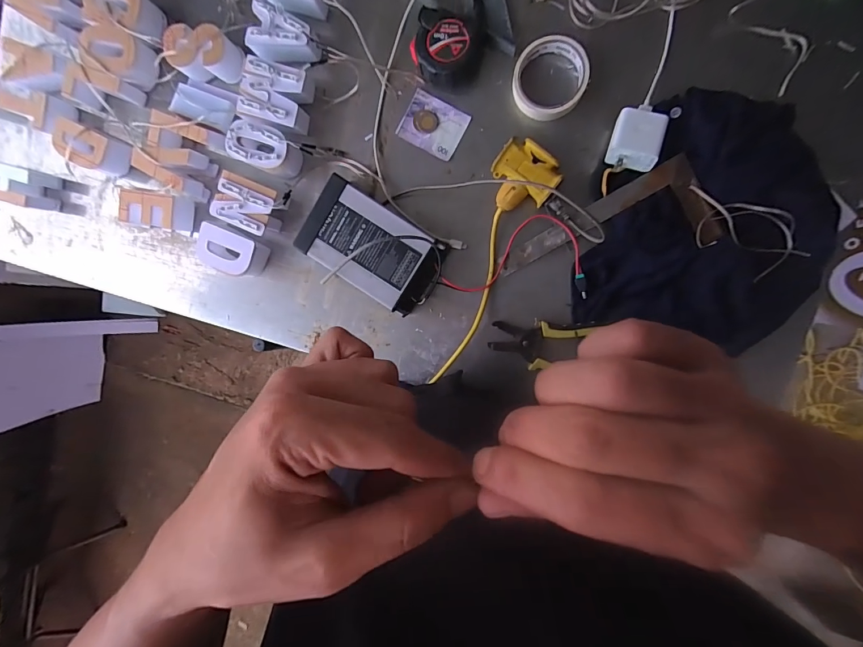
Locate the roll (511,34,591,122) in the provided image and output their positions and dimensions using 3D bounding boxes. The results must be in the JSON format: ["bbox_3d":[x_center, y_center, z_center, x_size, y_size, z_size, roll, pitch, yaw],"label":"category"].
[{"bbox_3d":[0.150,-0.308,0.502,0.091,0.029,0.096,1,97,6],"label":"roll"}]

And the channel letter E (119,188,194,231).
[{"bbox_3d":[-0.395,-0.163,0.575,0.083,0.049,0.046,9,95,7],"label":"channel letter E"}]

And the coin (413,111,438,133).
[{"bbox_3d":[-0.008,-0.275,0.540,0.032,0.004,0.029,2,97,6],"label":"coin"}]

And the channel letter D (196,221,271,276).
[{"bbox_3d":[-0.280,-0.102,0.559,0.086,0.039,0.066,17,99,4],"label":"channel letter D"}]

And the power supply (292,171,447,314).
[{"bbox_3d":[-0.081,-0.102,0.537,0.194,0.046,0.111,33,99,1],"label":"power supply"}]

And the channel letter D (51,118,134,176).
[{"bbox_3d":[-0.491,-0.253,0.582,0.089,0.046,0.058,19,99,4],"label":"channel letter D"}]

